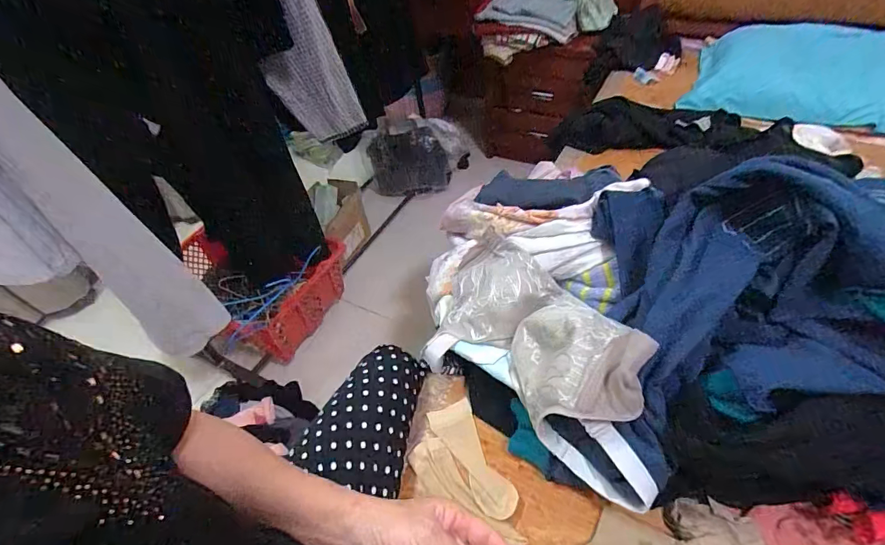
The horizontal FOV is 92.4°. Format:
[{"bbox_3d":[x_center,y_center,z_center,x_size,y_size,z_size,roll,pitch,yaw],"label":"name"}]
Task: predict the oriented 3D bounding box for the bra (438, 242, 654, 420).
[{"bbox_3d":[0.118,0.076,0.596,0.169,0.080,0.364,-54,42,9],"label":"bra"}]

